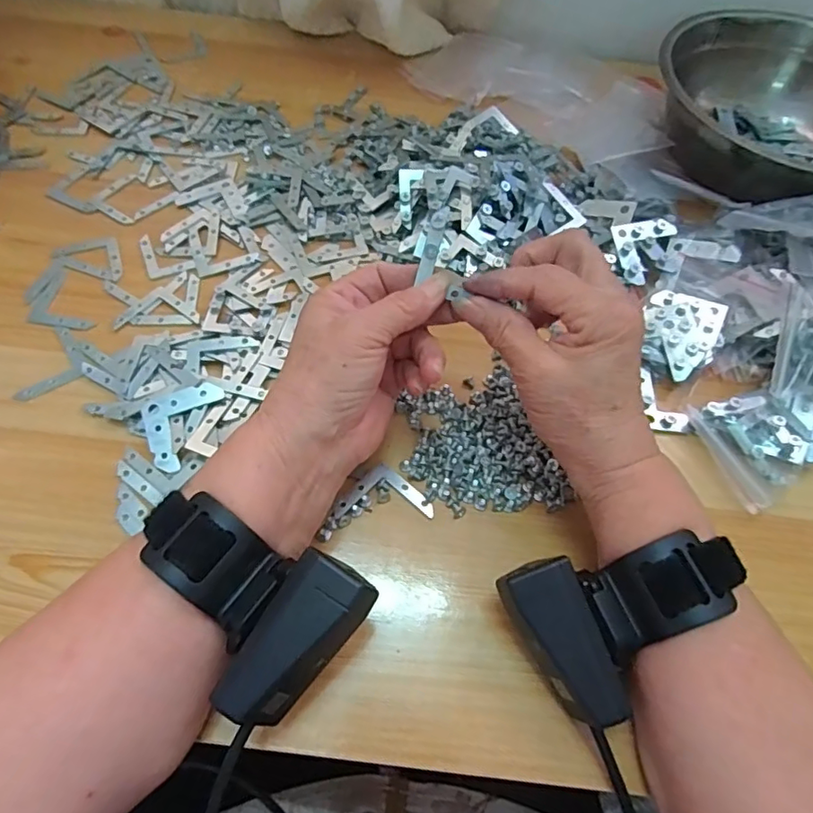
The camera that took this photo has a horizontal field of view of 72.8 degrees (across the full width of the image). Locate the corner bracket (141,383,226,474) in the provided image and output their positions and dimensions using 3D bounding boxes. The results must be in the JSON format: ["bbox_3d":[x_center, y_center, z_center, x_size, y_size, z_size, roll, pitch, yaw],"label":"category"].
[{"bbox_3d":[-0.124,0.010,0.312,0.045,0.005,0.045,-18,63,-14],"label":"corner bracket"}]

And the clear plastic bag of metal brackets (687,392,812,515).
[{"bbox_3d":[0.213,0.019,0.325,0.077,0.021,0.062,-18,63,-14],"label":"clear plastic bag of metal brackets"}]

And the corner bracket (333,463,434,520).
[{"bbox_3d":[-0.011,0.055,0.298,0.041,0.006,0.040,37,64,16],"label":"corner bracket"}]

